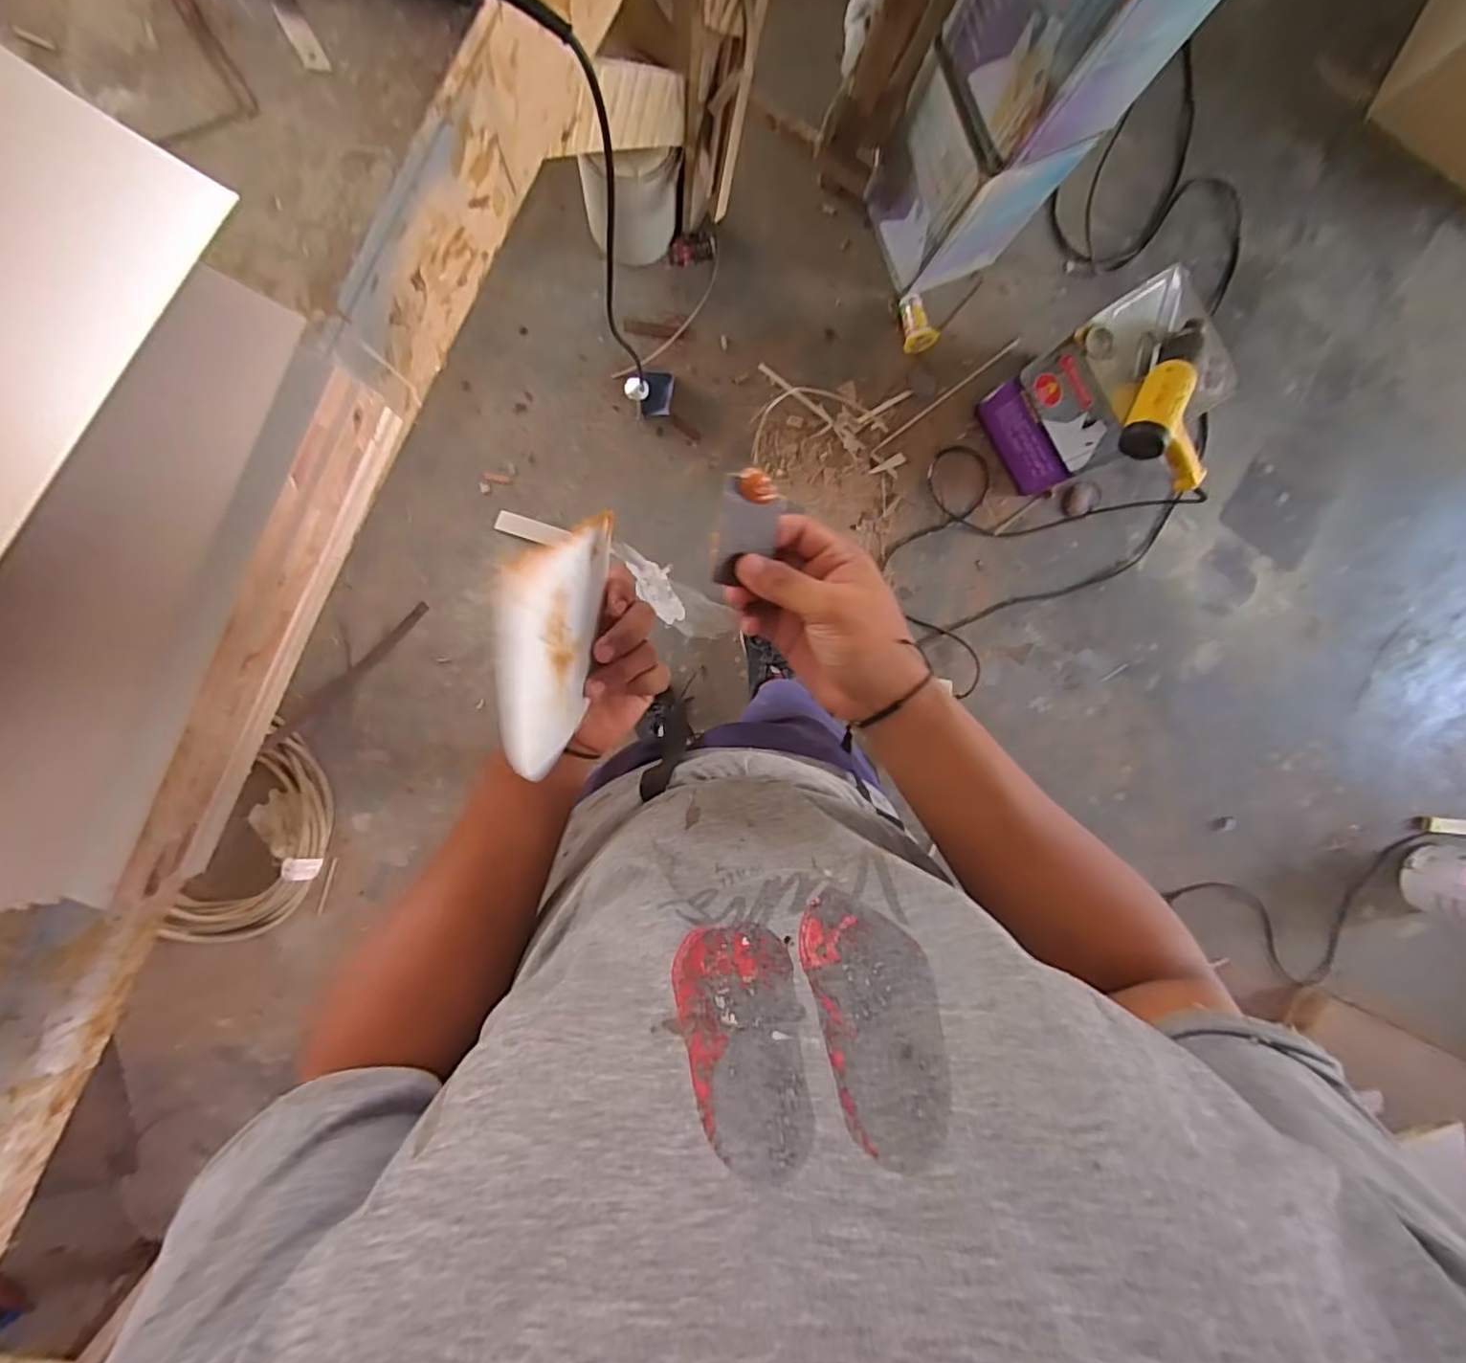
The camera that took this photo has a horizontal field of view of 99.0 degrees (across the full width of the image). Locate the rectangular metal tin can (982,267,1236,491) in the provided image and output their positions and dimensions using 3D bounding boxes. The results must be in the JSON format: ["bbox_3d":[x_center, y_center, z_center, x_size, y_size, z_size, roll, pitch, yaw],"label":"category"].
[{"bbox_3d":[0.694,-0.550,1.214,0.233,0.355,0.226,-31,95,-4],"label":"rectangular metal tin can"}]

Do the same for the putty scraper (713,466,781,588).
[{"bbox_3d":[0.008,-0.083,0.339,0.037,0.006,0.059,-1,113,-27],"label":"putty scraper"}]

